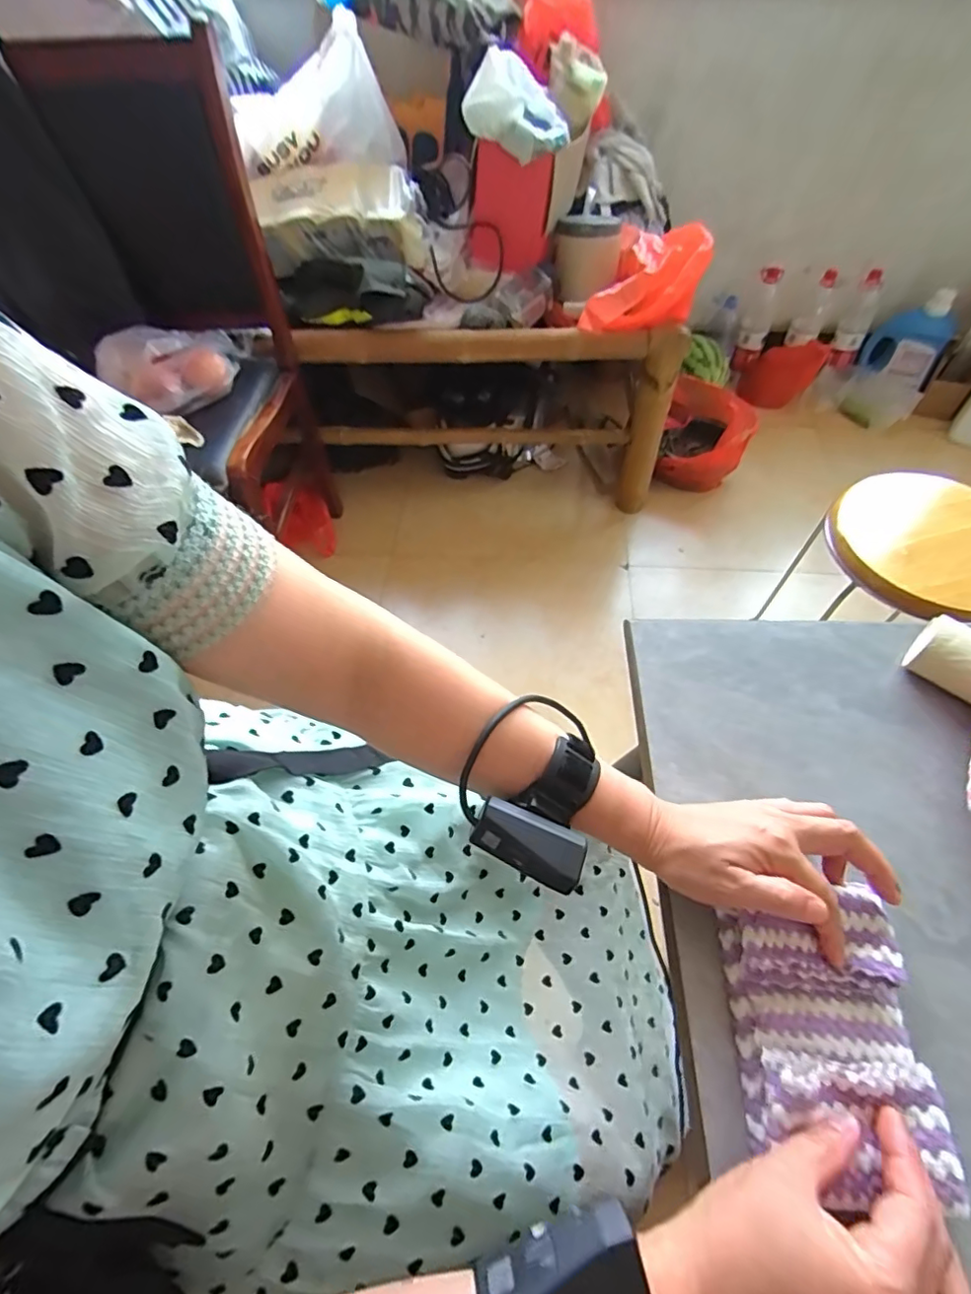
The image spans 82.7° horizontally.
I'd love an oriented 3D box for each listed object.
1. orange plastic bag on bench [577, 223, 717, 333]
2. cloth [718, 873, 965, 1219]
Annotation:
[{"bbox_3d":[0.320,-0.707,1.076,0.177,0.143,0.258,26,61,17],"label":"orange plastic bag on bench"},{"bbox_3d":[0.200,0.222,0.321,0.097,0.036,0.145,3,57,3],"label":"cloth"}]

